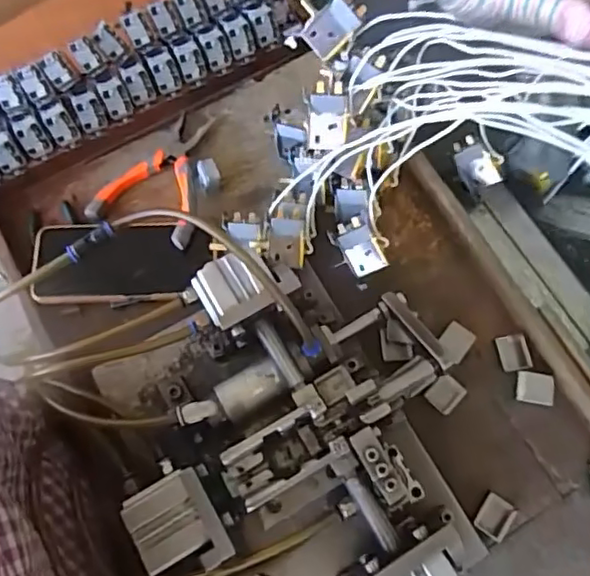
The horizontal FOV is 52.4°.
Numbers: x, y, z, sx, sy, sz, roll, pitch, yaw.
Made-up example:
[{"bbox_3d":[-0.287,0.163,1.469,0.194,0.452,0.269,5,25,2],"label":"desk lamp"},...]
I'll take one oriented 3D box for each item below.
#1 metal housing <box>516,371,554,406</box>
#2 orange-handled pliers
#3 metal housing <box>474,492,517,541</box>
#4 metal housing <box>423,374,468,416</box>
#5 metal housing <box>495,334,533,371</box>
[{"bbox_3d":[0.209,0.088,0.525,0.030,0.012,0.026,11,73,3],"label":"metal housing"},{"bbox_3d":[-0.125,-0.113,0.590,0.101,0.028,0.139,22,73,6],"label":"orange-handled pliers"},{"bbox_3d":[0.165,0.189,0.495,0.028,0.006,0.032,35,75,10],"label":"metal housing"},{"bbox_3d":[0.132,0.093,0.525,0.027,0.007,0.030,43,77,12],"label":"metal housing"},{"bbox_3d":[0.195,0.058,0.537,0.026,0.008,0.033,-5,72,-2],"label":"metal housing"}]

